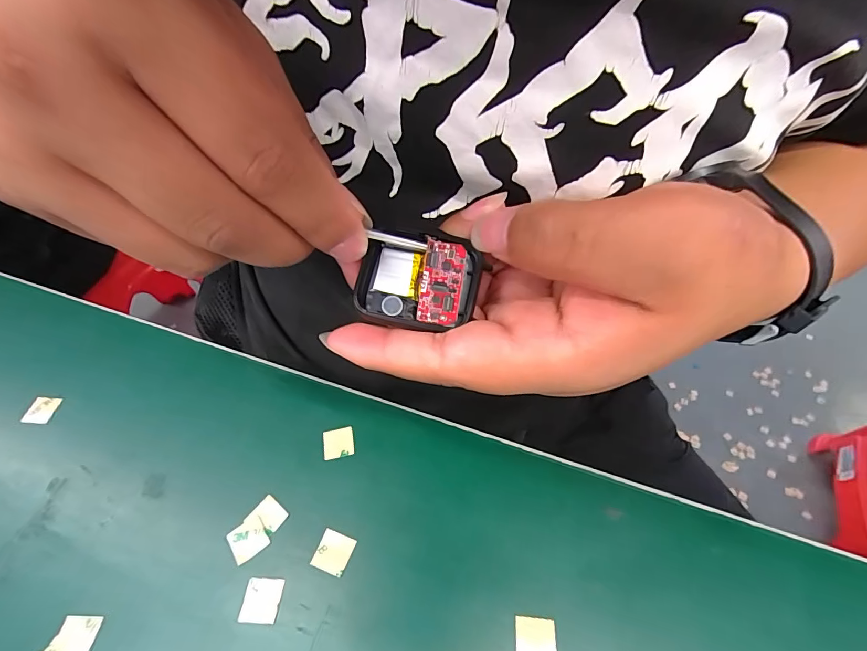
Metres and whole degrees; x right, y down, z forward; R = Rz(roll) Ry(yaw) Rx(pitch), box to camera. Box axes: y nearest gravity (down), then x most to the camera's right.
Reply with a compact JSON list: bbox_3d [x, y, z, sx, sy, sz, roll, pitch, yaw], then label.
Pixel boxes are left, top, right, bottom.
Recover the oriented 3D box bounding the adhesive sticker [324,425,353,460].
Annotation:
[{"bbox_3d":[-0.050,0.061,0.209,0.015,0.004,0.015,-12,56,-5],"label":"adhesive sticker"}]

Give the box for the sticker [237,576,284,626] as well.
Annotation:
[{"bbox_3d":[-0.072,0.115,0.169,0.015,0.004,0.016,3,55,3],"label":"sticker"}]

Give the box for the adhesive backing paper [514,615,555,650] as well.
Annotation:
[{"bbox_3d":[0.040,0.124,0.158,0.015,0.004,0.015,3,52,6],"label":"adhesive backing paper"}]

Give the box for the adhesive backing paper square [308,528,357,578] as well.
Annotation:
[{"bbox_3d":[-0.045,0.101,0.179,0.015,0.004,0.015,17,59,12],"label":"adhesive backing paper square"}]

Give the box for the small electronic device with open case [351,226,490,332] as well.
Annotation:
[{"bbox_3d":[-0.005,-0.015,0.148,0.041,0.011,0.034,13,82,2],"label":"small electronic device with open case"}]

